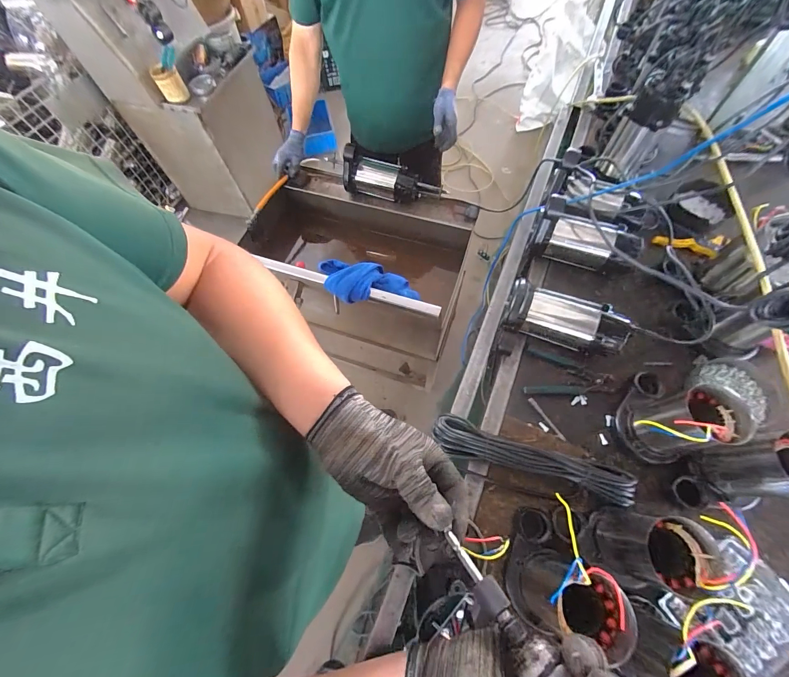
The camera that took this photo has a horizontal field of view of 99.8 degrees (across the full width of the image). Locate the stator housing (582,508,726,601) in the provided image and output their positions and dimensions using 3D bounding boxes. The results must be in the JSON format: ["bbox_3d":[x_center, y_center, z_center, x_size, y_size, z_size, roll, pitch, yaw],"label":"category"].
[{"bbox_3d":[0.372,0.315,0.490,0.103,0.145,0.108,-1,64,3],"label":"stator housing"}]

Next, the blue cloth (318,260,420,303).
[{"bbox_3d":[-0.054,-0.122,0.729,0.225,0.055,0.098,7,64,-7],"label":"blue cloth"}]

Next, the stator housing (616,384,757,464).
[{"bbox_3d":[0.480,0.140,0.565,0.116,0.157,0.113,-1,64,3],"label":"stator housing"}]

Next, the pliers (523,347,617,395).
[{"bbox_3d":[0.364,0.087,0.696,0.172,0.011,0.102,15,66,10],"label":"pliers"}]

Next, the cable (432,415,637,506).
[{"bbox_3d":[0.243,0.220,0.602,0.347,0.032,0.069,16,66,11],"label":"cable"}]

